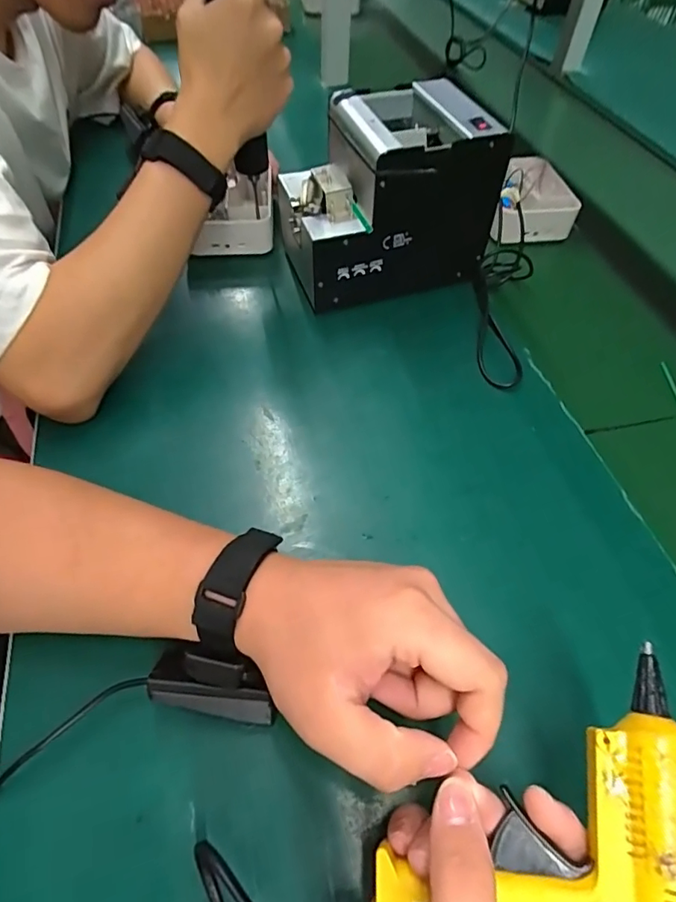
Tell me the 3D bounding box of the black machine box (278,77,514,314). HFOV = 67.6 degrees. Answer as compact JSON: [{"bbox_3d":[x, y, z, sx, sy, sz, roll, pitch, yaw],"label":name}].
[{"bbox_3d":[0.045,-0.240,0.496,0.178,0.158,0.125,-13,54,-14],"label":"black machine box"}]

